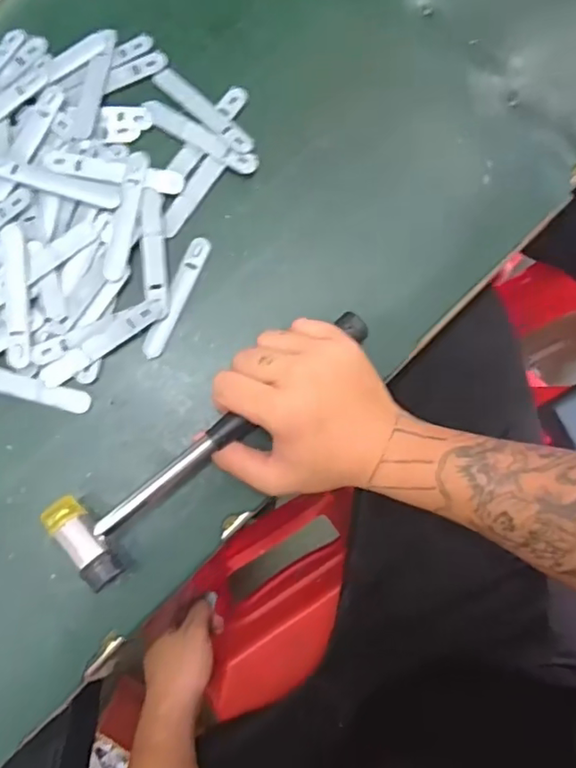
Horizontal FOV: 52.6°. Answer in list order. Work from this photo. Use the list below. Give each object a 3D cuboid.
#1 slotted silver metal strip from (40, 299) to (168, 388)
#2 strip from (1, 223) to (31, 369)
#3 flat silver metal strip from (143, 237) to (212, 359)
[{"bbox_3d":[-0.129,-0.030,0.408,0.097,0.010,0.016,-36,87,-9],"label":"slotted silver metal strip"},{"bbox_3d":[-0.186,-0.060,0.399,0.015,0.010,0.096,-3,83,-6],"label":"strip"},{"bbox_3d":[-0.080,-0.063,0.423,0.014,0.006,0.094,24,81,-2],"label":"flat silver metal strip"}]

